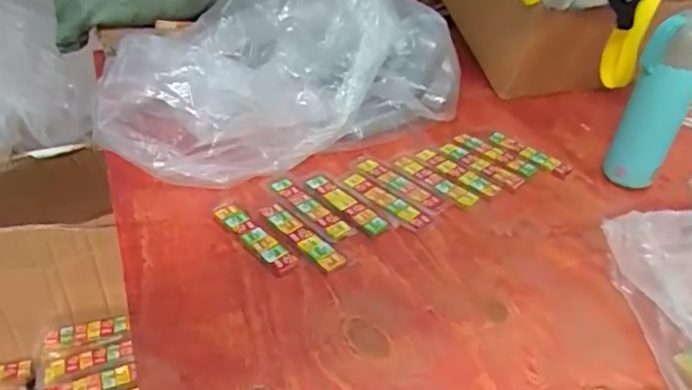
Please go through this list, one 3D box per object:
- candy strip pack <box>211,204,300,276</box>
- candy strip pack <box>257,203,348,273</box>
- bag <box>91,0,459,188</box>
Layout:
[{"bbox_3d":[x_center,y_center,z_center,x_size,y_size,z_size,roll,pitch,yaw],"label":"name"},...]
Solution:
[{"bbox_3d":[-0.096,0.043,0.573,0.026,0.012,0.114,-28,47,-35],"label":"candy strip pack"},{"bbox_3d":[-0.047,0.043,0.577,0.029,0.012,0.115,-28,47,-35],"label":"candy strip pack"},{"bbox_3d":[-0.080,-0.180,0.728,0.473,0.188,0.234,-22,44,-30],"label":"bag"}]

